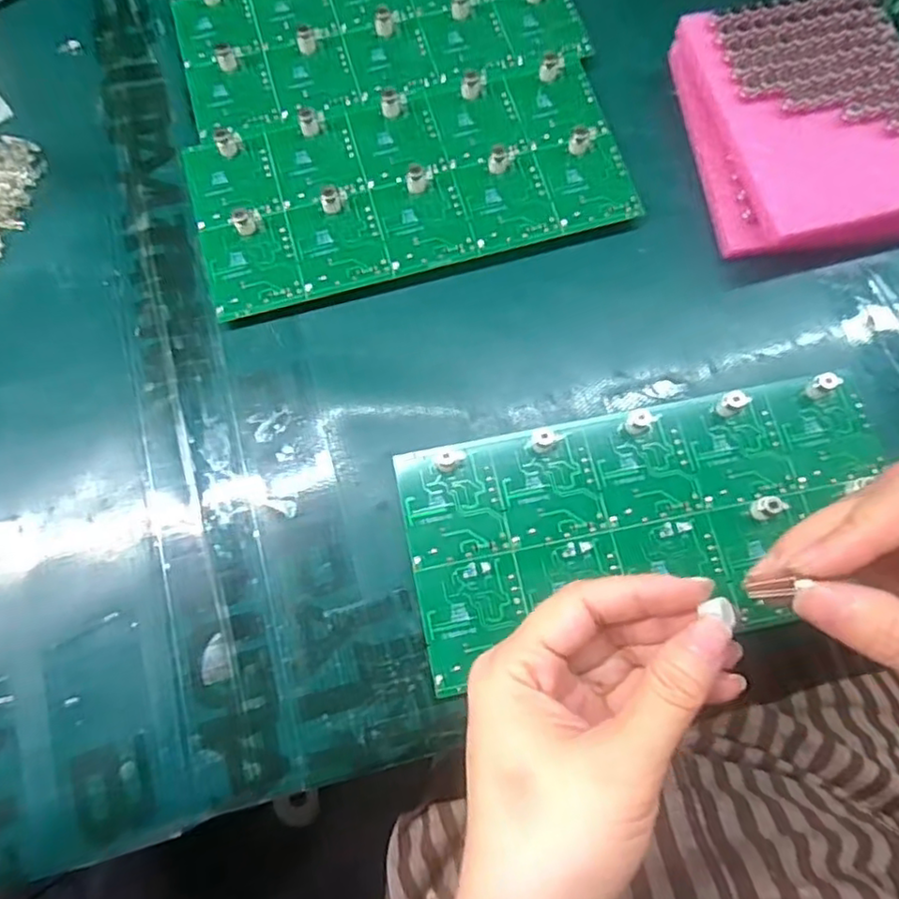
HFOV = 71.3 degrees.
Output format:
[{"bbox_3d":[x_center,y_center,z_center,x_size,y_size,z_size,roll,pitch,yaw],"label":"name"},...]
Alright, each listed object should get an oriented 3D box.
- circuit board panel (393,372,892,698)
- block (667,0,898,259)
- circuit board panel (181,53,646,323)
[{"bbox_3d":[0.095,0.031,0.289,0.226,0.018,0.105,-11,75,-4],"label":"circuit board panel"},{"bbox_3d":[0.196,-0.172,0.338,0.119,0.038,0.137,-9,75,-4],"label":"block"},{"bbox_3d":[-0.020,-0.144,0.336,0.224,0.014,0.104,-16,76,-5],"label":"circuit board panel"}]

